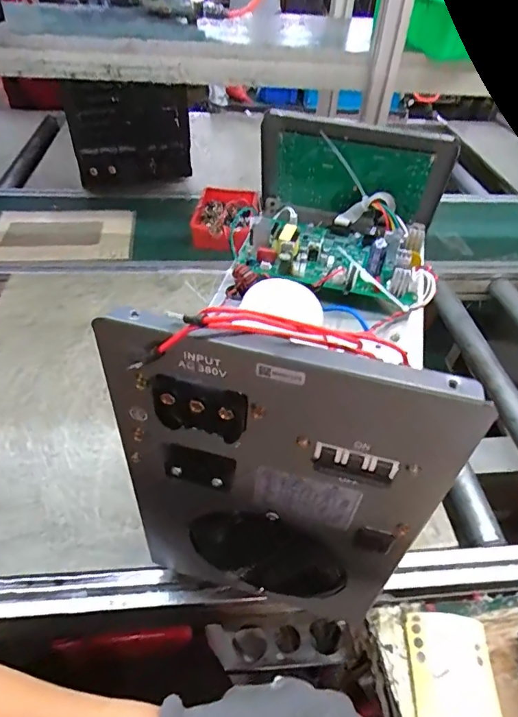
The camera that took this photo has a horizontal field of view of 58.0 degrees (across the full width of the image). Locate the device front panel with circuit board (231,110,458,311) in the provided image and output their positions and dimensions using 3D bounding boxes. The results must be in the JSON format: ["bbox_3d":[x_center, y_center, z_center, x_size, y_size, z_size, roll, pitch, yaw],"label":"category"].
[{"bbox_3d":[0.099,-0.187,0.556,0.229,0.126,0.238,12,44,9],"label":"device front panel with circuit board"}]

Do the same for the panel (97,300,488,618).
[{"bbox_3d":[0.004,0.109,0.360,0.226,0.316,0.025,10,44,7],"label":"panel"}]

